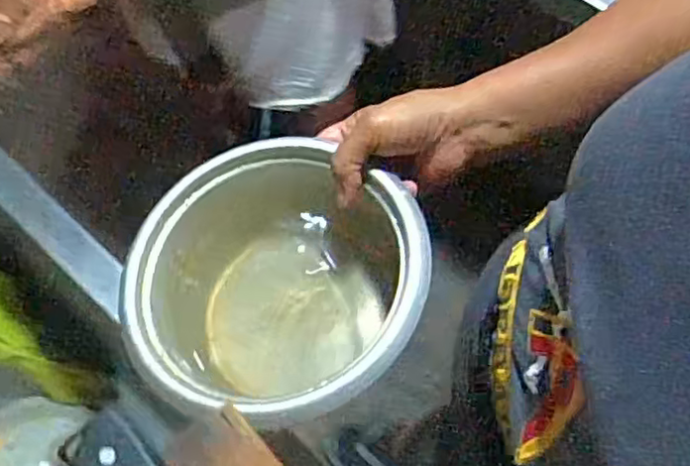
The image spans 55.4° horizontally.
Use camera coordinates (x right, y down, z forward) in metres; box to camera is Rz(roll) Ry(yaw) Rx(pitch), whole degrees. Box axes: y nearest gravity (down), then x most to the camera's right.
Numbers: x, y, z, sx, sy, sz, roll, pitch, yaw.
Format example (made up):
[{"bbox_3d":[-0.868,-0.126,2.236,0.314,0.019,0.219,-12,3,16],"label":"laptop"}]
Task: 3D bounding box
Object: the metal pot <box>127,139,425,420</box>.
[{"bbox_3d":[-0.048,0.032,0.455,0.174,0.101,0.183,-1,68,2],"label":"metal pot"}]

